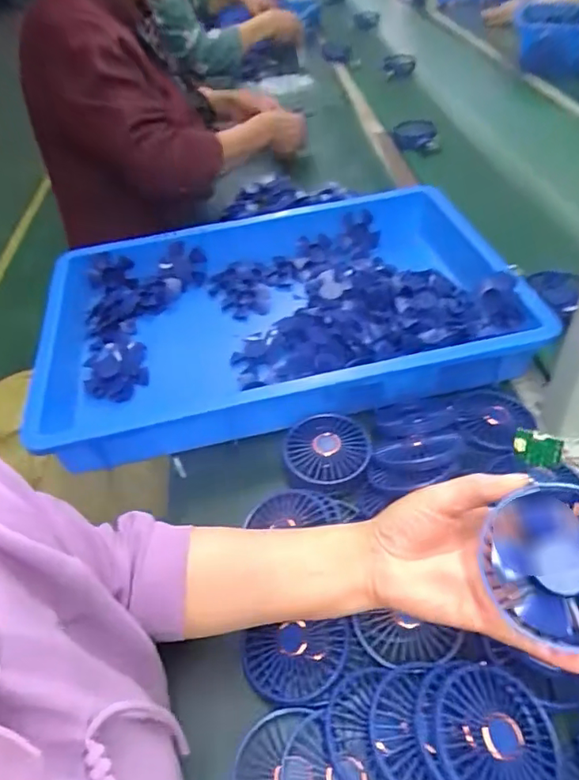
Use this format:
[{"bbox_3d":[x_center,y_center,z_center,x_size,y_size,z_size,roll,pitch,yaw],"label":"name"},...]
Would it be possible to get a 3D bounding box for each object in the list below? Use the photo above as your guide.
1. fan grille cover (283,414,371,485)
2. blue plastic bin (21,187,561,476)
[{"bbox_3d":[0.038,0.055,0.544,0.084,0.013,0.085,-5,45,0],"label":"fan grille cover"},{"bbox_3d":[-0.033,-0.098,0.703,0.575,0.098,0.377,-11,45,-5],"label":"blue plastic bin"}]

